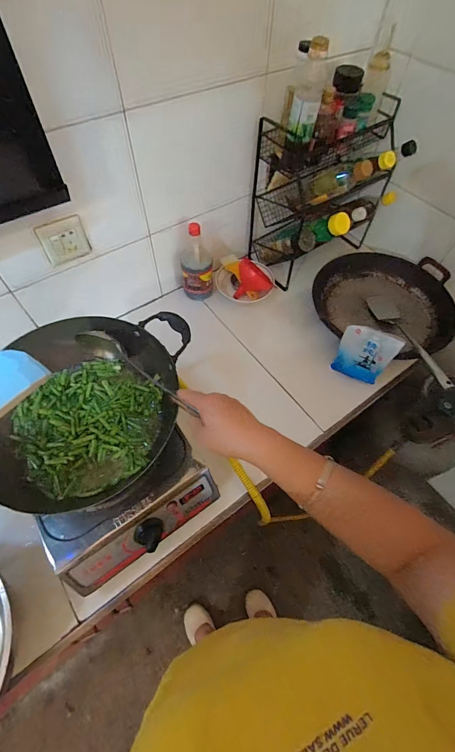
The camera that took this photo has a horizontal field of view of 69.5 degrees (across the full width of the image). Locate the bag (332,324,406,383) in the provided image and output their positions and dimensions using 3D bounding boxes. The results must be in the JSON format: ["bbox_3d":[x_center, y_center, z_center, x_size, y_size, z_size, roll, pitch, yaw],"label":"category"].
[{"bbox_3d":[0.323,-0.049,0.783,0.122,0.153,0.043,29,63,15],"label":"bag"}]

